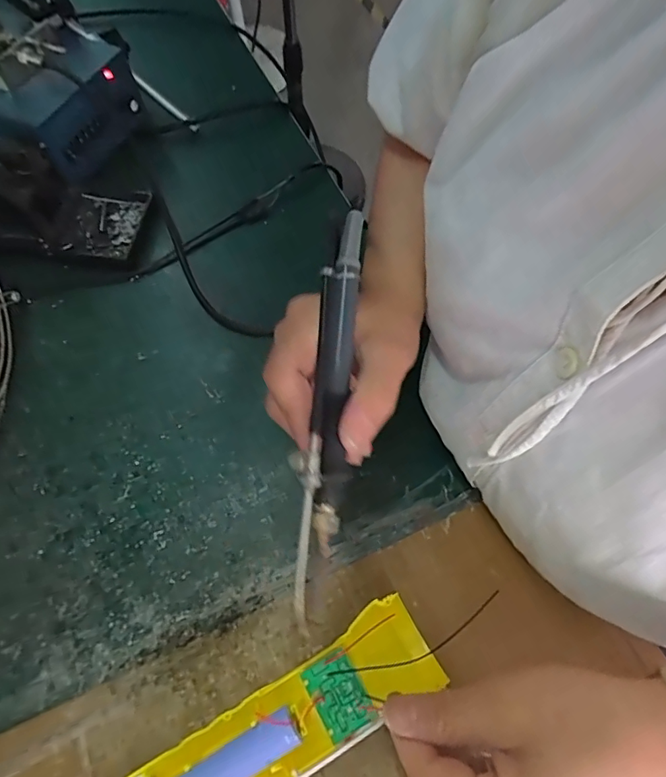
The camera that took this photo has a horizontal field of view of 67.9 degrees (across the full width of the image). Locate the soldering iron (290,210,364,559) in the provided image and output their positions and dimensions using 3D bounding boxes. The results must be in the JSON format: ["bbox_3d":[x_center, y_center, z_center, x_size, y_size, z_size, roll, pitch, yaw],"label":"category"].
[{"bbox_3d":[0.000,-0.010,0.232,0.022,0.027,0.162,5,81,1],"label":"soldering iron"}]

